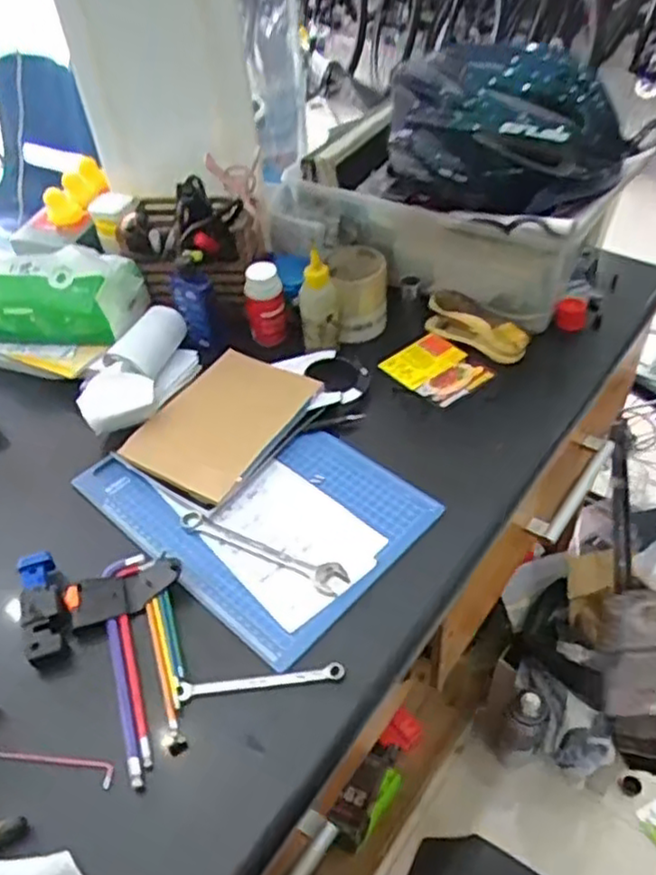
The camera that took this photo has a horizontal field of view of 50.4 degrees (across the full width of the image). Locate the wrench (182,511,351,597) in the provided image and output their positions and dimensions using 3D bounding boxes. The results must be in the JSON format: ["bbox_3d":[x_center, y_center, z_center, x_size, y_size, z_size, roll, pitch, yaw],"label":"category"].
[{"bbox_3d":[-0.061,0.102,0.649,0.173,0.008,0.030,20,51,22],"label":"wrench"}]

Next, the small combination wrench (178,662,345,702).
[{"bbox_3d":[-0.052,0.196,0.560,0.130,0.007,0.013,-7,46,-2],"label":"small combination wrench"}]

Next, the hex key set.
[{"bbox_3d":[-0.190,0.179,0.575,0.134,0.026,0.200,-9,46,-4],"label":"hex key set"}]

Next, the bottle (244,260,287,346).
[{"bbox_3d":[-0.076,-0.160,0.831,0.044,0.098,0.034,-11,46,-6],"label":"bottle"}]

